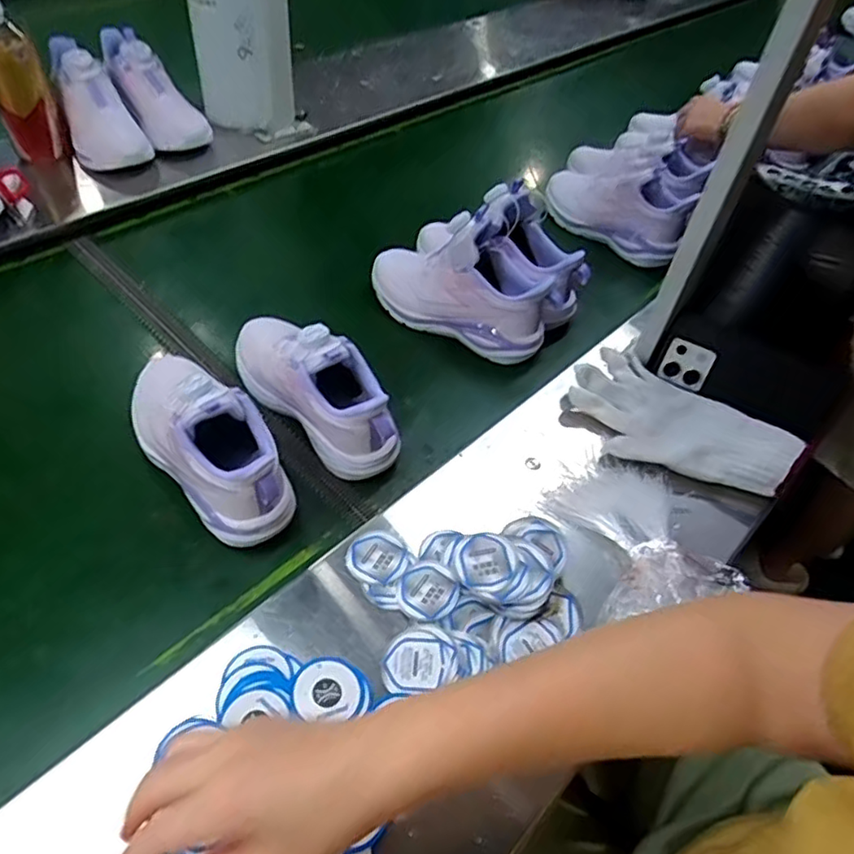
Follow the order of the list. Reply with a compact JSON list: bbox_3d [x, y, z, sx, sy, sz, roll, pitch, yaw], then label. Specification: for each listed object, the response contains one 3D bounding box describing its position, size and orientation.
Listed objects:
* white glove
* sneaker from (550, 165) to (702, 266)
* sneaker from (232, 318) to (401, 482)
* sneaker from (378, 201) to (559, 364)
[{"bbox_3d":[0.239,-0.005,0.593,0.206,0.018,0.126,32,54,20],"label":"white glove"},{"bbox_3d":[0.271,-0.321,0.879,0.085,0.107,0.225,-32,60,-28],"label":"sneaker"},{"bbox_3d":[-0.107,-0.049,0.597,0.084,0.112,0.220,-34,61,-29],"label":"sneaker"},{"bbox_3d":[0.035,-0.163,0.703,0.220,0.146,0.083,24,52,14],"label":"sneaker"}]

